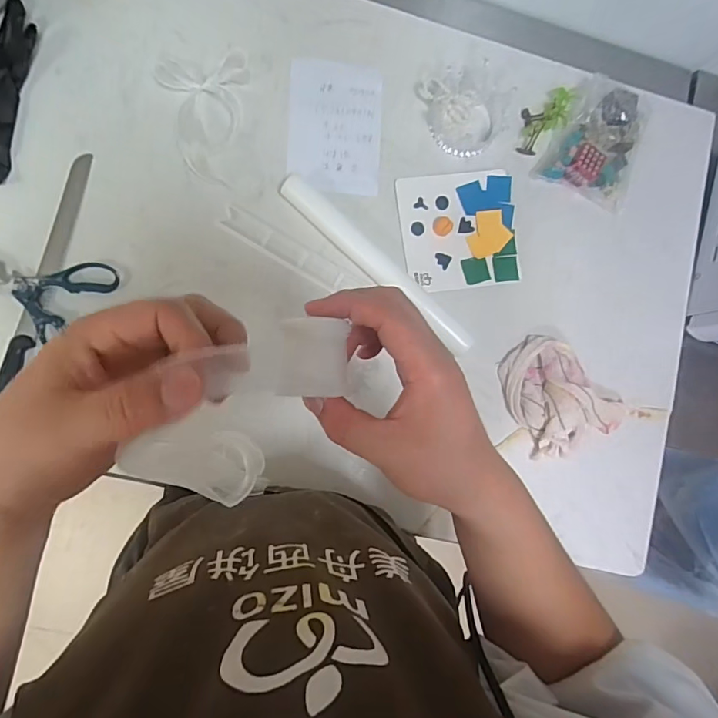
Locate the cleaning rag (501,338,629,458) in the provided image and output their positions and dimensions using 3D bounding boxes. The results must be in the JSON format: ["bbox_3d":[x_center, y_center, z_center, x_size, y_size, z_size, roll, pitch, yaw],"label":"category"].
[{"bbox_3d":[0.284,0.046,0.649,0.153,0.049,0.172,-29,92,-7],"label":"cleaning rag"}]

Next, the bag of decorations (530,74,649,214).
[{"bbox_3d":[0.354,-0.323,0.676,0.135,0.037,0.168,23,85,-6],"label":"bag of decorations"}]

